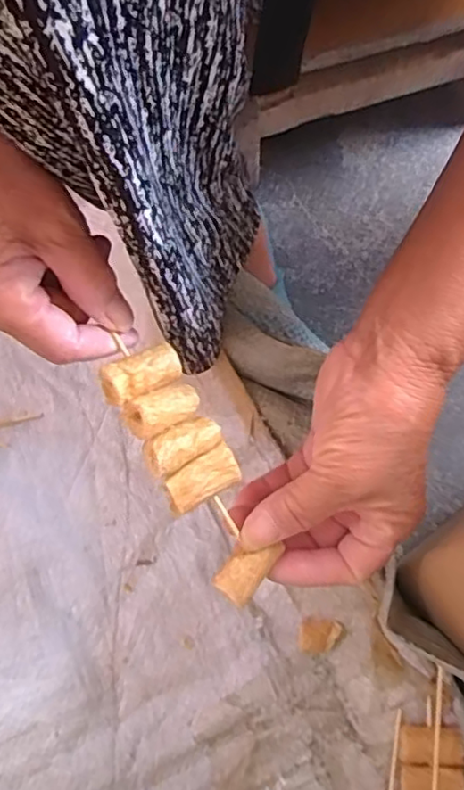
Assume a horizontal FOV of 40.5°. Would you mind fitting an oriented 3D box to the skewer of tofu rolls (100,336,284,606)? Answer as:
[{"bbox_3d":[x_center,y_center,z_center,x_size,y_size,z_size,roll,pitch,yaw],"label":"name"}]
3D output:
[{"bbox_3d":[-0.018,0.037,0.303,0.037,0.018,0.128,-28,91,-8],"label":"skewer of tofu rolls"}]

